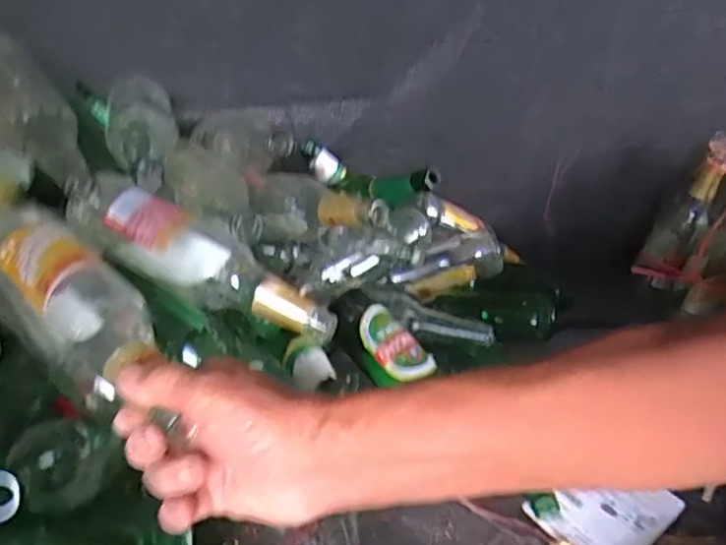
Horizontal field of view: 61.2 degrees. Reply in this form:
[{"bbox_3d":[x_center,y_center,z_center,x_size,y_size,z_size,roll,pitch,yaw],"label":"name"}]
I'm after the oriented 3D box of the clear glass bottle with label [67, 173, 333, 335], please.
[{"bbox_3d":[-0.143,-0.012,0.559,0.271,0.067,0.074,27,35,9],"label":"clear glass bottle with label"}]

